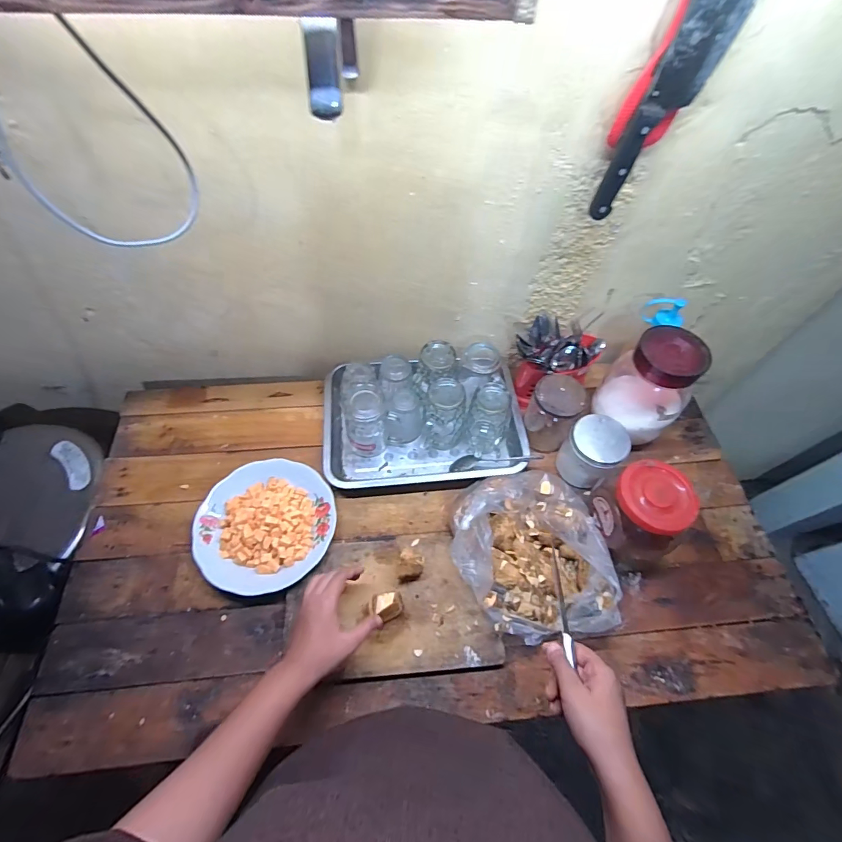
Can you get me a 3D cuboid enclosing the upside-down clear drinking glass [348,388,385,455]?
[{"bbox_3d":[-0.093,0.002,0.715,0.067,0.123,0.069,-4,59,-6],"label":"upside-down clear drinking glass"}]

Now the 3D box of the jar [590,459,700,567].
[{"bbox_3d":[0.323,0.137,0.627,0.104,0.136,0.117,1,59,-2],"label":"jar"}]

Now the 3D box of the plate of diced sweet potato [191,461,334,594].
[{"bbox_3d":[-0.240,0.159,0.662,0.202,0.047,0.204,1,59,-2],"label":"plate of diced sweet potato"}]

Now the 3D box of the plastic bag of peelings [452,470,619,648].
[{"bbox_3d":[0.157,0.186,0.625,0.224,0.082,0.241,-2,59,-4],"label":"plastic bag of peelings"}]

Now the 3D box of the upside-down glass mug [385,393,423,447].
[{"bbox_3d":[-0.029,-0.001,0.736,0.062,0.096,0.060,1,59,-2],"label":"upside-down glass mug"}]

